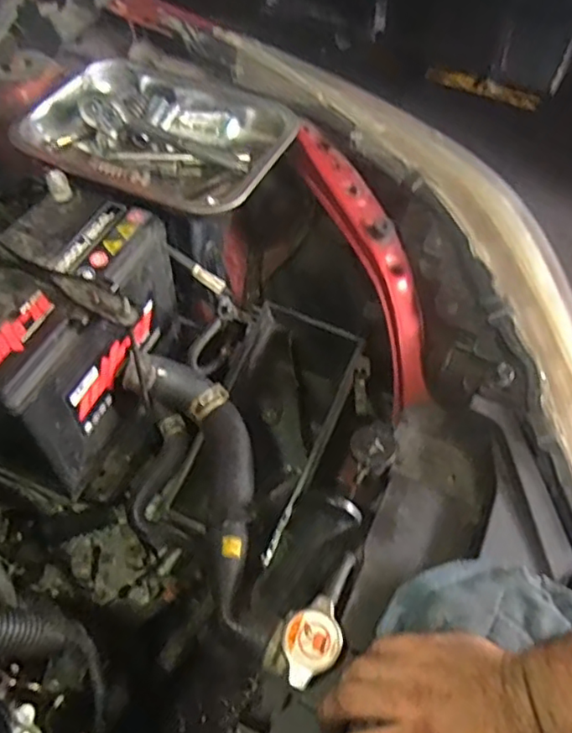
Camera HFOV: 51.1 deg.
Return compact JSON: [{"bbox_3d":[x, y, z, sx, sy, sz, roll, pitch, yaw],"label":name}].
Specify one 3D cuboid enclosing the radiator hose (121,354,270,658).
[{"bbox_3d":[-0.063,0.106,0.551,0.102,0.072,0.294,-22,55,-16],"label":"radiator hose"}]

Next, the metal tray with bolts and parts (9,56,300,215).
[{"bbox_3d":[-0.129,-0.241,0.619,0.250,0.052,0.210,23,56,17],"label":"metal tray with bolts and parts"}]

